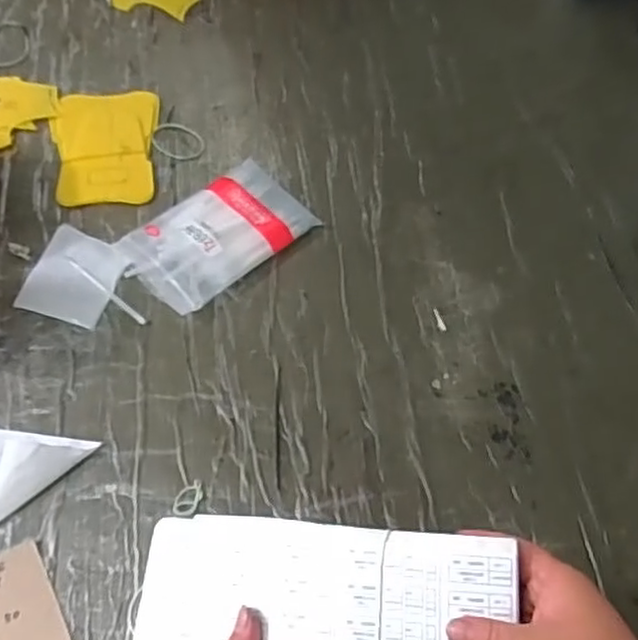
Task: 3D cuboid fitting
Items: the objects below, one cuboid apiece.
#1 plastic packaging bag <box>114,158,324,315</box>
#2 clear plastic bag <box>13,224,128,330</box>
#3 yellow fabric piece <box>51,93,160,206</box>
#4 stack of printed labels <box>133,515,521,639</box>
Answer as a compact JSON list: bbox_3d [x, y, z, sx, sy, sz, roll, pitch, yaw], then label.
[{"bbox_3d":[-0.102,-0.087,0.685,0.176,0.023,0.107,-37,69,-20],"label":"plastic packaging bag"},{"bbox_3d":[-0.238,-0.044,0.663,0.084,0.006,0.096,15,62,5],"label":"clear plastic bag"},{"bbox_3d":[-0.235,-0.191,0.741,0.111,0.005,0.147,-2,61,-4],"label":"yellow fabric piece"},{"bbox_3d":[-0.008,0.177,0.426,0.249,0.022,0.093,-4,72,23],"label":"stack of printed labels"}]

